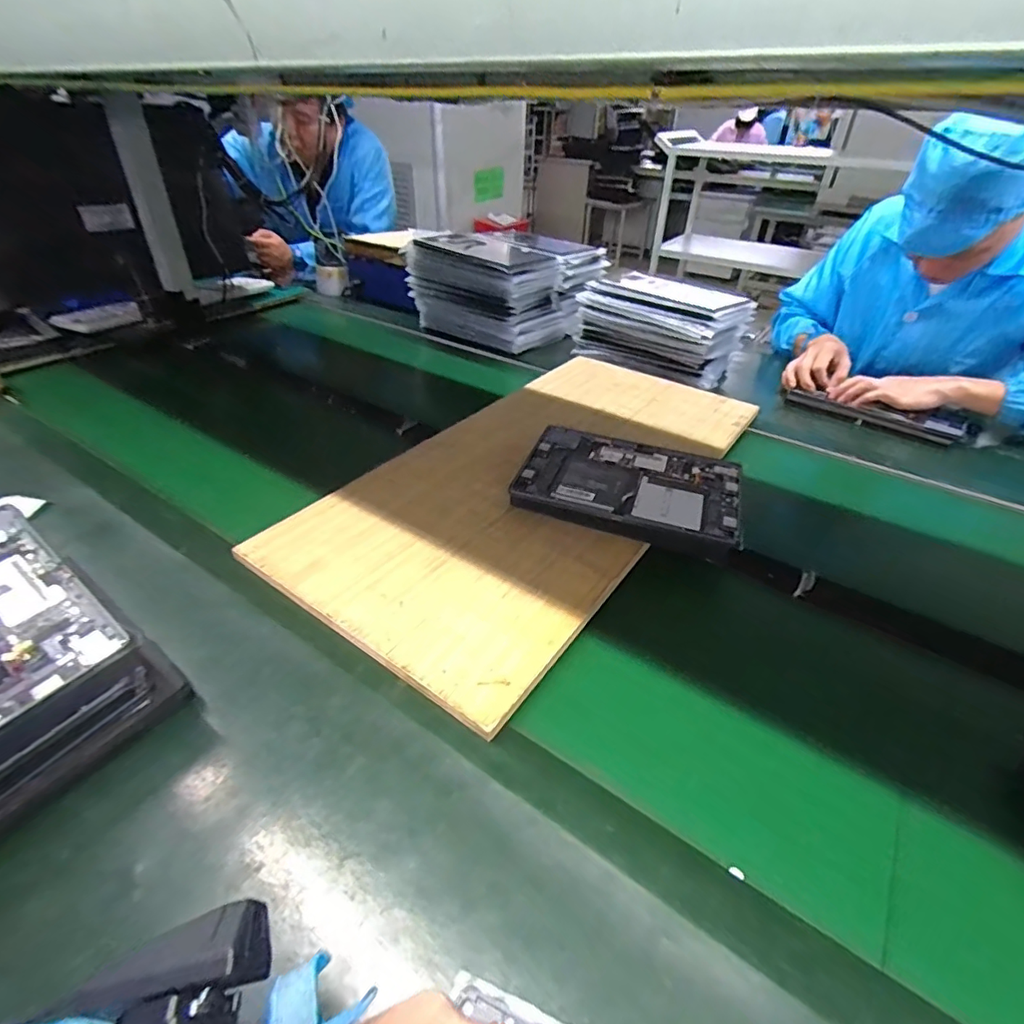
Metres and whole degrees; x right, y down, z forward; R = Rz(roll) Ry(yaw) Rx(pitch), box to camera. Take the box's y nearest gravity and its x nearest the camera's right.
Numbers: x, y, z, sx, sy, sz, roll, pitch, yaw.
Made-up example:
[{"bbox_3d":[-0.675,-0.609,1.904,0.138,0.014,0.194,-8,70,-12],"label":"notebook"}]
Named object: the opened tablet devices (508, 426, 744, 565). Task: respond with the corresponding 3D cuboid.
[{"bbox_3d":[0.144,-0.034,0.653,0.254,0.029,0.178,14,44,16],"label":"opened tablet devices"}]

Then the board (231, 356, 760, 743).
[{"bbox_3d":[0.050,-0.058,0.702,0.340,0.013,0.680,26,44,28],"label":"board"}]

